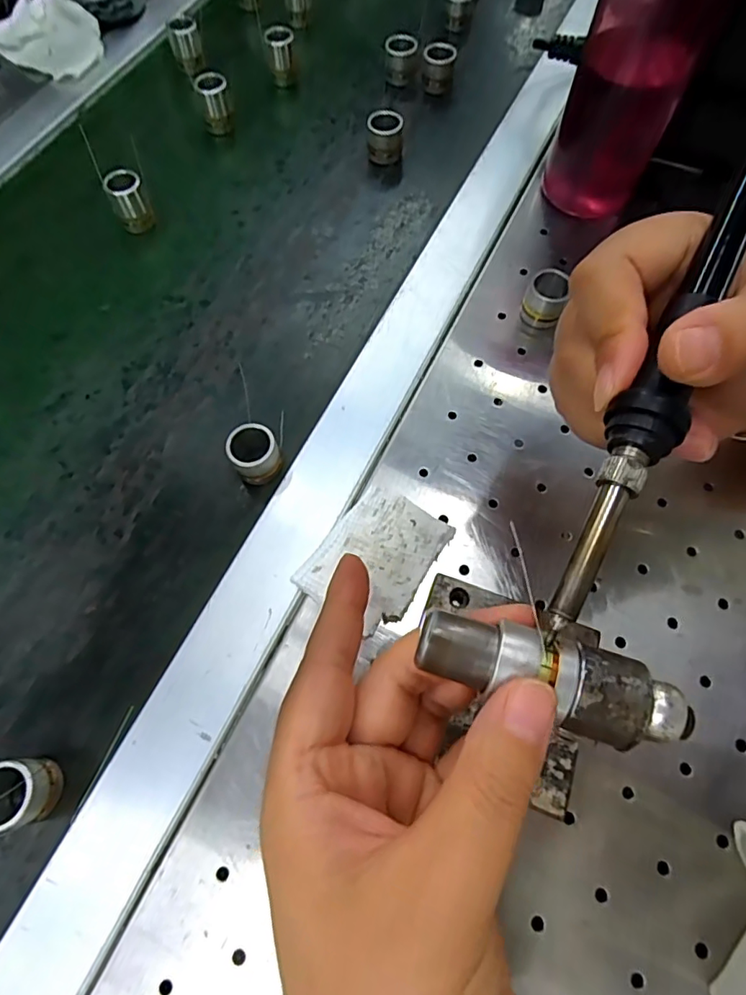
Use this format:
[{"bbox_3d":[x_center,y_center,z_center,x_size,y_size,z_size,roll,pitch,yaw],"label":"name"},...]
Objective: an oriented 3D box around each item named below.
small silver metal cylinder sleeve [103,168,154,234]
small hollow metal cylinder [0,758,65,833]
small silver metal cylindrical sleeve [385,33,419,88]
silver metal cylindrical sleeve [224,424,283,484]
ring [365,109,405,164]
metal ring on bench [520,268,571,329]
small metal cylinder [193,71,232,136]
[{"bbox_3d":[-0.159,-0.193,0.346,0.021,0.035,0.021,-24,69,-9],"label":"small silver metal cylinder sleeve"},{"bbox_3d":[-0.145,0.121,0.215,0.024,0.026,0.025,0,67,1],"label":"small hollow metal cylinder"},{"bbox_3d":[0.021,-0.338,0.405,0.024,0.022,0.023,0,67,1],"label":"small silver metal cylindrical sleeve"},{"bbox_3d":[-0.061,-0.022,0.271,0.025,0.024,0.024,0,67,1],"label":"silver metal cylindrical sleeve"},{"bbox_3d":[0.008,-0.252,0.370,0.025,0.027,0.025,0,67,1],"label":"ring"},{"bbox_3d":[0.100,-0.115,0.301,0.022,0.025,0.025,34,71,14],"label":"metal ring on bench"},{"bbox_3d":[-0.114,-0.284,0.386,0.021,0.039,0.020,-10,67,-4],"label":"small metal cylinder"}]

